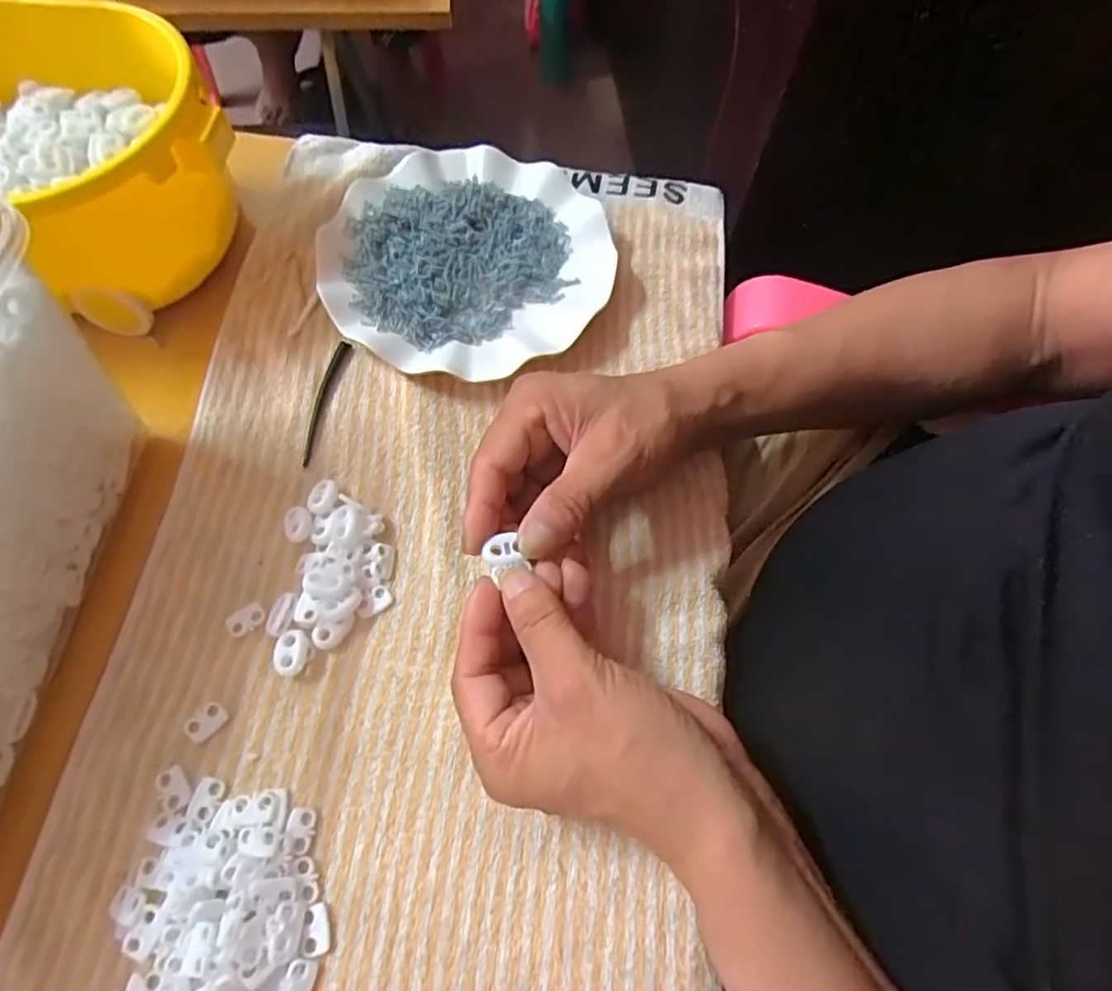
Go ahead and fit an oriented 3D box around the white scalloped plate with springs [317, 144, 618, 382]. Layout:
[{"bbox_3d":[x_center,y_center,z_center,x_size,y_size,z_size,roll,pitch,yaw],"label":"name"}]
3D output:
[{"bbox_3d":[-0.056,-0.152,0.401,0.173,0.026,0.182,1,65,-1],"label":"white scalloped plate with springs"}]

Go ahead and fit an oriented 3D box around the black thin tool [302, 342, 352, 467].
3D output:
[{"bbox_3d":[-0.139,-0.056,0.365,0.009,0.004,0.085,8,65,2],"label":"black thin tool"}]

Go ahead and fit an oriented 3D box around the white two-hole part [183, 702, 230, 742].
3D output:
[{"bbox_3d":[-0.165,0.107,0.290,0.018,0.004,0.012,-41,73,-18],"label":"white two-hole part"}]

